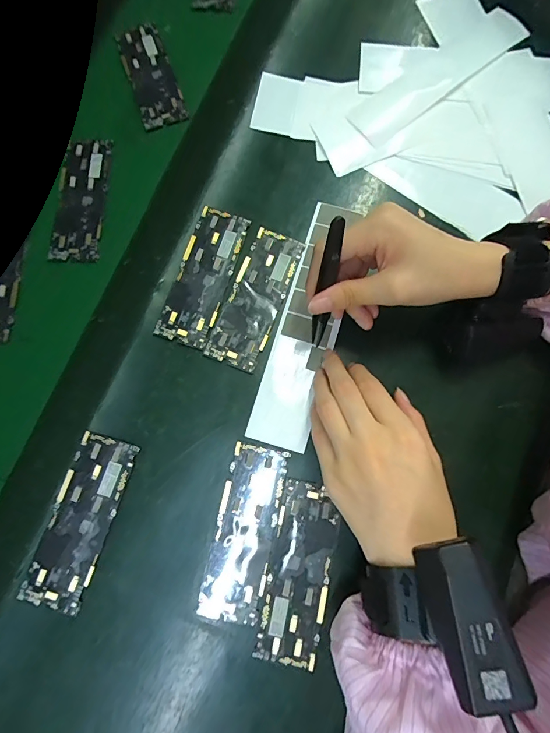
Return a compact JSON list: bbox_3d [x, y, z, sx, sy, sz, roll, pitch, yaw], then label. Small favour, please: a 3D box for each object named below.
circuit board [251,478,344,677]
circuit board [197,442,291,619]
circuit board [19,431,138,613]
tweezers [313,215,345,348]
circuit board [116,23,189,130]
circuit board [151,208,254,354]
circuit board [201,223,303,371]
[{"bbox_3d":[0.019,0.151,0.276,0.045,0.004,0.123,12,79,2],"label":"circuit board"},{"bbox_3d":[-0.021,0.123,0.282,0.046,0.004,0.122,12,79,2],"label":"circuit board"},{"bbox_3d":[-0.145,0.114,0.281,0.042,0.008,0.122,16,79,3],"label":"circuit board"},{"bbox_3d":[0.036,-0.055,0.268,0.013,0.116,0.014,-2,59,-1],"label":"tweezers"},{"bbox_3d":[-0.122,-0.287,0.368,0.044,0.004,0.119,-20,79,-4],"label":"circuit board"},{"bbox_3d":[-0.061,-0.078,0.321,0.044,0.004,0.122,17,79,3],"label":"circuit board"},{"bbox_3d":[-0.016,-0.059,0.318,0.044,0.004,0.122,21,79,4],"label":"circuit board"}]

